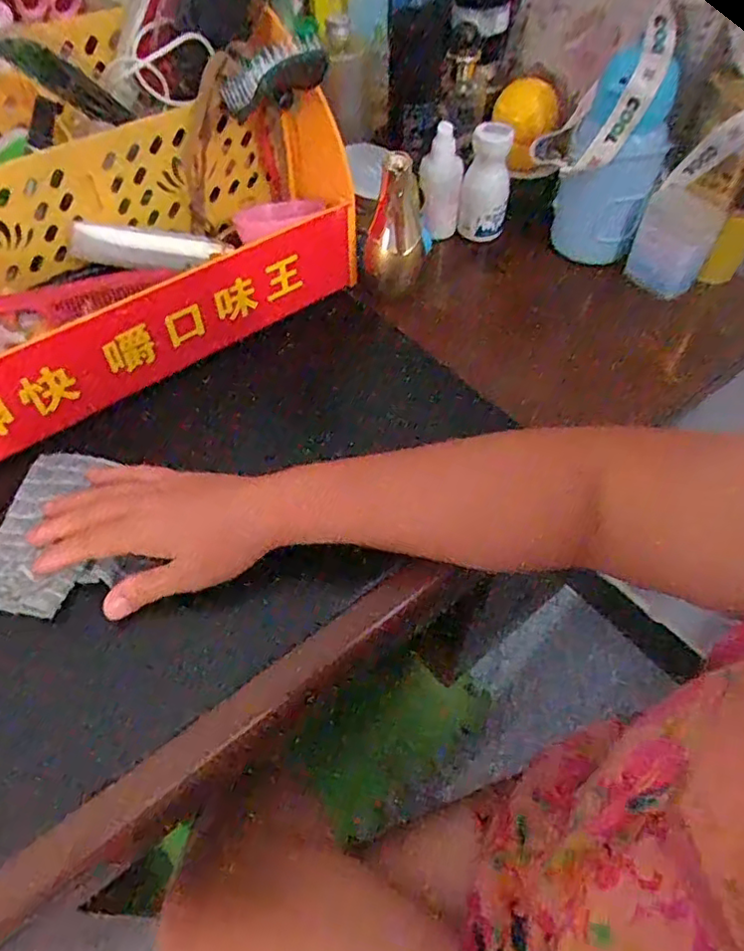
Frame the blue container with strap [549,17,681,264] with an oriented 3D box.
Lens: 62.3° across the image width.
[{"bbox_3d":[0.229,-0.300,0.581,0.088,0.182,0.071,8,54,6],"label":"blue container with strap"}]

